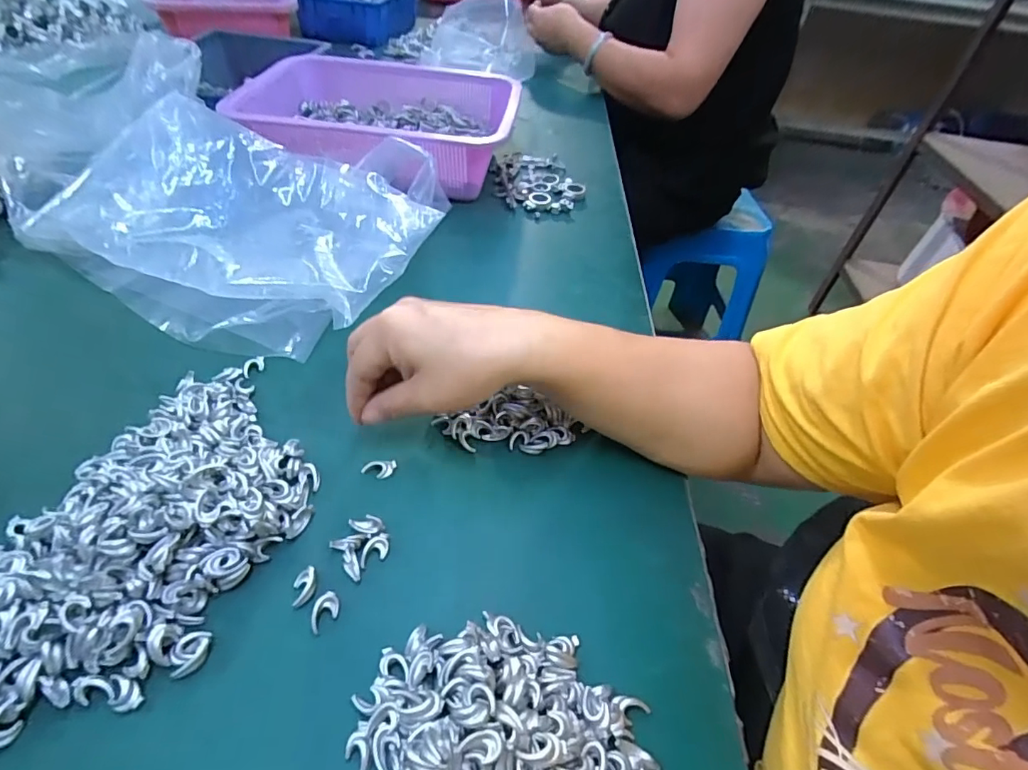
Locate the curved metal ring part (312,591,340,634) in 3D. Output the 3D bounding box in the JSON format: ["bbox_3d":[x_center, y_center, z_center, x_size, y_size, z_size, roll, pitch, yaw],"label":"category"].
[{"bbox_3d":[-0.099,0.118,0.262,0.012,0.006,0.018,37,53,26],"label":"curved metal ring part"}]

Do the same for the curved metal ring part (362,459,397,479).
[{"bbox_3d":[-0.087,0.054,0.324,0.021,0.004,0.013,-3,47,-9],"label":"curved metal ring part"}]

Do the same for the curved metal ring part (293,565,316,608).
[{"bbox_3d":[-0.113,0.107,0.270,0.012,0.005,0.020,-7,47,-12],"label":"curved metal ring part"}]

